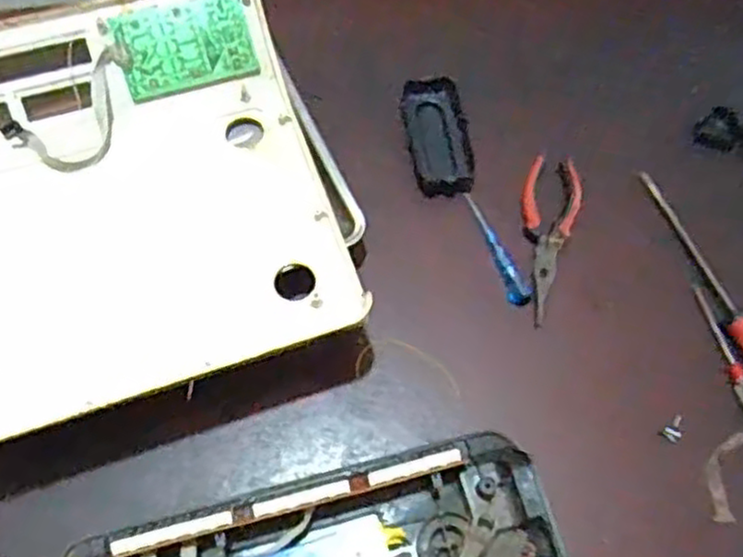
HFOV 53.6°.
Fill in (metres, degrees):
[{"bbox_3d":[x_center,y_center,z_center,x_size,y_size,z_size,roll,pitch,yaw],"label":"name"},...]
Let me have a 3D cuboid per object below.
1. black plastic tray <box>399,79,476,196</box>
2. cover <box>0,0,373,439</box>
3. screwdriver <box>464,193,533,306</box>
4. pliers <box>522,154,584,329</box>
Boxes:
[{"bbox_3d":[0.061,-0.130,0.669,0.053,0.019,0.116,-8,66,-5],"label":"black plastic tray"},{"bbox_3d":[-0.205,-0.063,0.574,0.341,0.056,0.349,-17,67,-9],"label":"cover"},{"bbox_3d":[0.108,-0.028,0.630,0.017,0.014,0.113,-16,67,-8],"label":"screwdriver"},{"bbox_3d":[0.148,-0.044,0.632,0.048,0.020,0.160,17,66,7],"label":"pliers"}]

